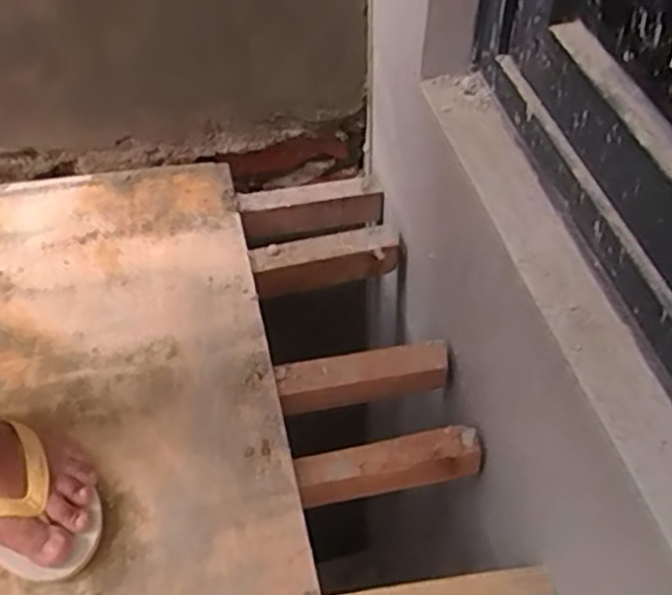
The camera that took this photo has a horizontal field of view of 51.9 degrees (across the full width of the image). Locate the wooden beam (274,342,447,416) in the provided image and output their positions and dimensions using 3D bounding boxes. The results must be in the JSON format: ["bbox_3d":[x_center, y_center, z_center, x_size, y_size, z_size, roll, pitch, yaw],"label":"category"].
[{"bbox_3d":[0.030,0.088,0.735,0.181,0.052,0.046,-10,52,-6],"label":"wooden beam"}]

